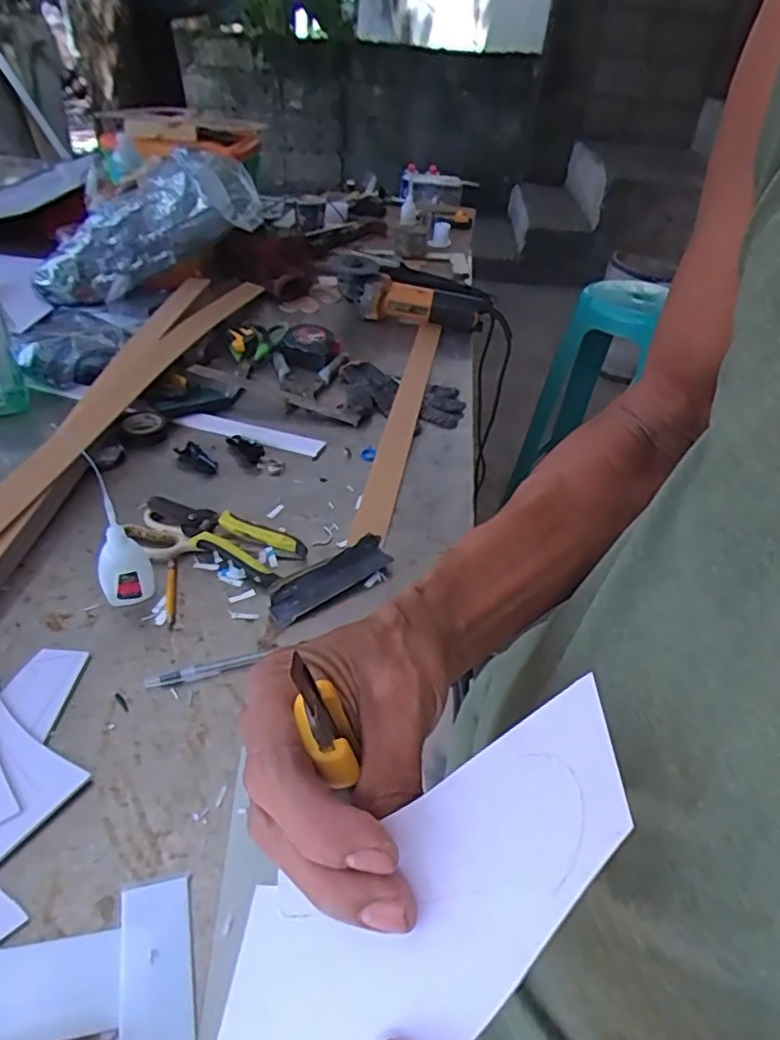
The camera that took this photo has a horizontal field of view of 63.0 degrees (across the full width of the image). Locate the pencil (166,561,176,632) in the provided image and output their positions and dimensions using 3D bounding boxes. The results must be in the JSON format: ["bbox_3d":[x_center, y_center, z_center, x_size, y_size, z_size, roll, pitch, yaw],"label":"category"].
[{"bbox_3d":[-0.207,0.068,0.604,0.009,0.006,0.088,-6,41,-15],"label":"pencil"}]

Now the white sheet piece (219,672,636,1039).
[{"bbox_3d":[0.007,0.119,0.193,0.167,0.004,0.062,-41,53,-8],"label":"white sheet piece"}]

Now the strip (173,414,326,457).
[{"bbox_3d":[-0.183,-0.114,0.830,0.193,0.008,0.038,13,40,8],"label":"strip"}]

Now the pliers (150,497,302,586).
[{"bbox_3d":[-0.174,0.013,0.660,0.168,0.025,0.060,22,42,18],"label":"pliers"}]

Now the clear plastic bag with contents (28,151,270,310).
[{"bbox_3d":[-0.412,-0.490,1.079,0.400,0.151,0.146,-33,48,-5],"label":"clear plastic bag with contents"}]

